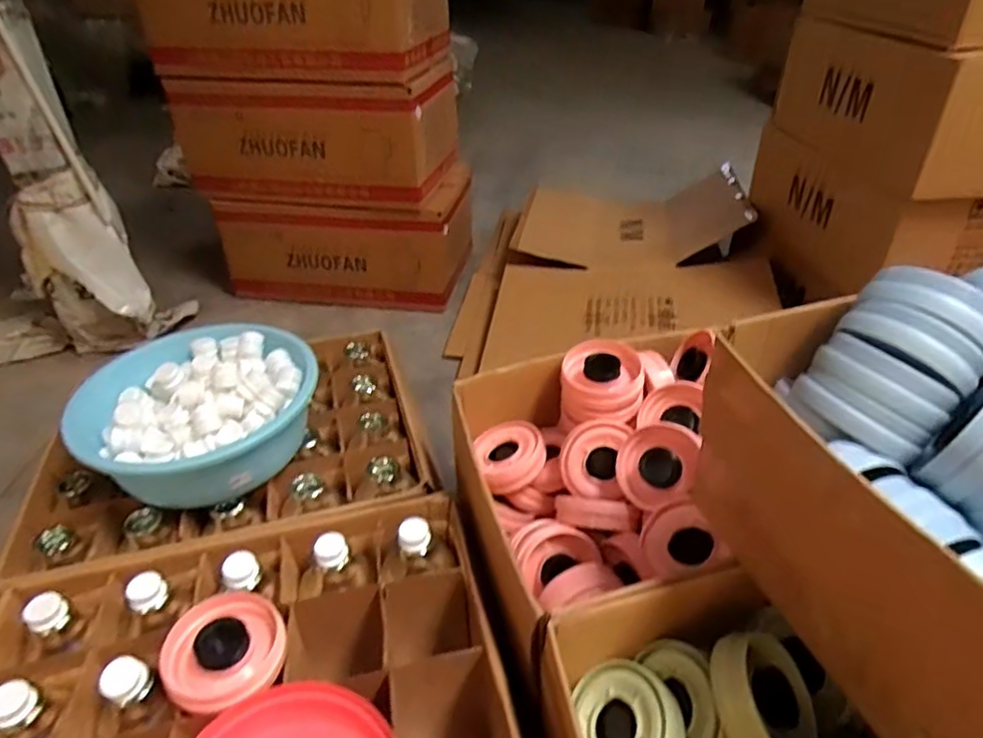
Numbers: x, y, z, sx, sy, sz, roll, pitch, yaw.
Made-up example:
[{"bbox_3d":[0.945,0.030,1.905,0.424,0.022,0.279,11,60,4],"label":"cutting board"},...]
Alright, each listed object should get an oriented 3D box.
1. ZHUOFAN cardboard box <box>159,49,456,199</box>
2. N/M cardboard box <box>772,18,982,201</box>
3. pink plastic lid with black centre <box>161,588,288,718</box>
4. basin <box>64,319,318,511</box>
[{"bbox_3d":[-0.471,-0.666,1.736,0.683,0.295,0.363,5,36,9],"label":"ZHUOFAN cardboard box"},{"bbox_3d":[1.008,-0.596,1.365,0.495,0.245,0.562,-4,36,-3],"label":"N/M cardboard box"},{"bbox_3d":[-0.313,0.321,0.731,0.131,0.028,0.139,-1,36,1],"label":"pink plastic lid with black centre"},{"bbox_3d":[-0.471,0.063,1.023,0.351,0.127,0.323,-1,36,1],"label":"basin"}]

